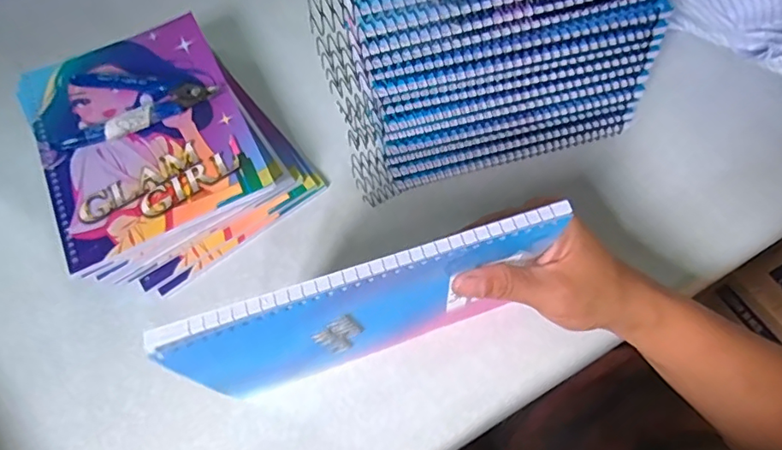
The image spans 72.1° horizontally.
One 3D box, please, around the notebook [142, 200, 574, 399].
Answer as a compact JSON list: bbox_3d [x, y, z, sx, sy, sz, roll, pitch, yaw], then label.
[{"bbox_3d":[-0.010,0.048,0.284,0.189,0.124,0.012,-17,64,-6],"label":"notebook"}]

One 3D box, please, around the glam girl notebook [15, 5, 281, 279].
[{"bbox_3d":[-0.191,-0.075,0.408,0.145,0.009,0.197,-26,65,-10],"label":"glam girl notebook"}]

